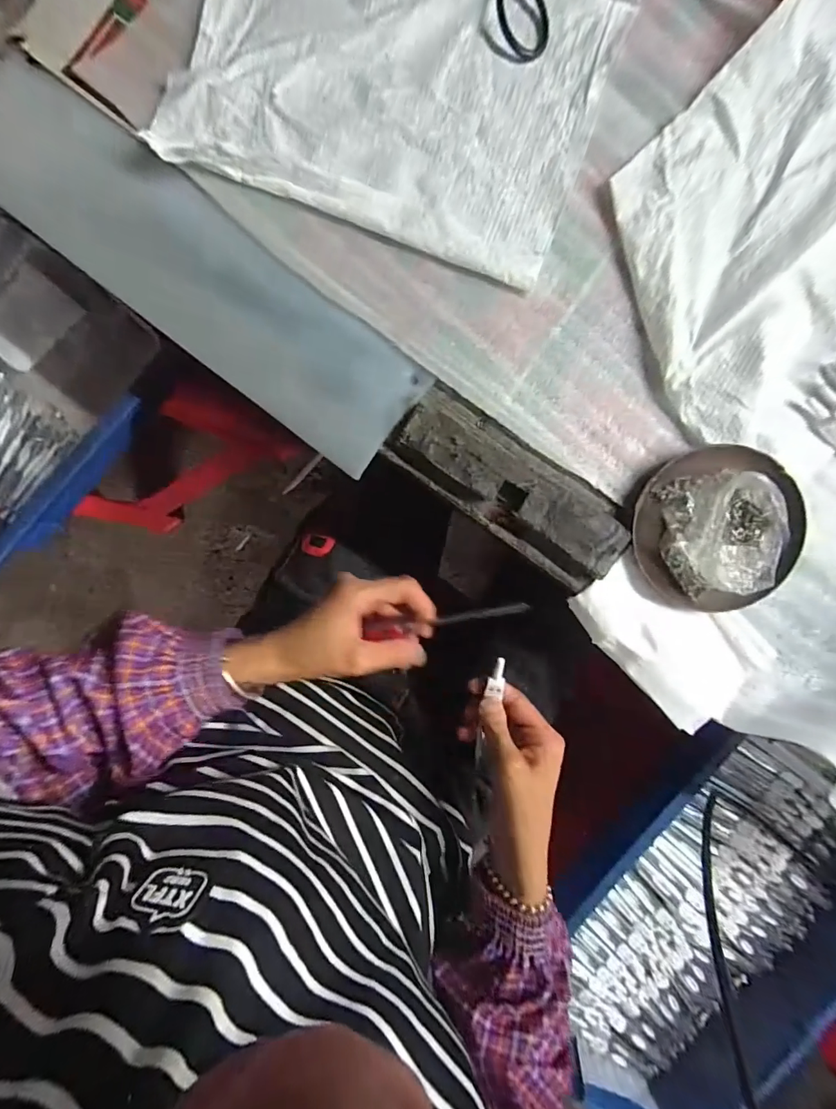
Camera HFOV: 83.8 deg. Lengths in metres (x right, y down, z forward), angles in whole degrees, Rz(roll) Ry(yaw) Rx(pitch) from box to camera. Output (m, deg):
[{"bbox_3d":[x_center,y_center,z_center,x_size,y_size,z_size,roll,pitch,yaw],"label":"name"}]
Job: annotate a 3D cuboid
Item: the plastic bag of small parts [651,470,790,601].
[{"bbox_3d":[0.214,-0.015,0.326,0.079,0.037,0.086,-13,96,1],"label":"plastic bag of small parts"}]

